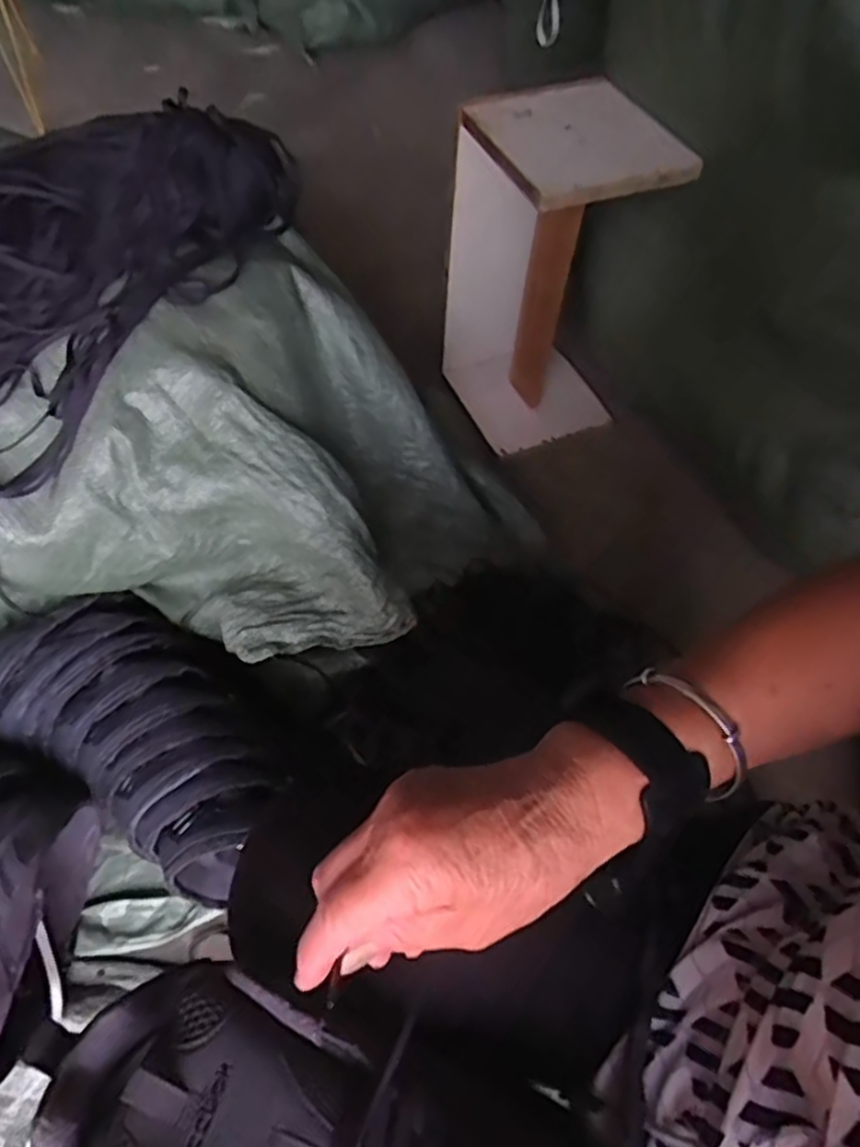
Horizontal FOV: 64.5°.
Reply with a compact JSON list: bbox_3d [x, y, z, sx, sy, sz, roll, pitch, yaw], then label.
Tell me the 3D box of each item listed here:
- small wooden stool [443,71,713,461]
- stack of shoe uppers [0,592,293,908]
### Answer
[{"bbox_3d":[0.169,-0.404,0.986,0.282,0.477,0.212,-35,66,-23],"label":"small wooden stool"},{"bbox_3d":[-0.289,0.142,0.678,0.341,0.111,0.188,29,60,14],"label":"stack of shoe uppers"}]

